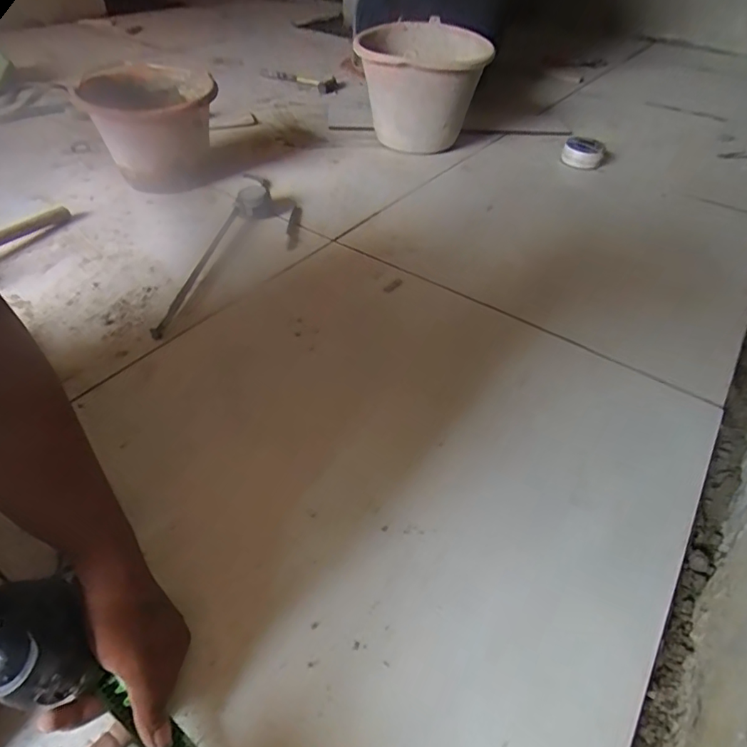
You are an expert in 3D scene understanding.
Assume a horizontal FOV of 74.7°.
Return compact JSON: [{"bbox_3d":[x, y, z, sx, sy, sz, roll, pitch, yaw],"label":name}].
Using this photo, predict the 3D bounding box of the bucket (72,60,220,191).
[{"bbox_3d":[-0.418,-0.471,0.959,0.226,0.159,0.264,-6,45,-9],"label":"bucket"}]

